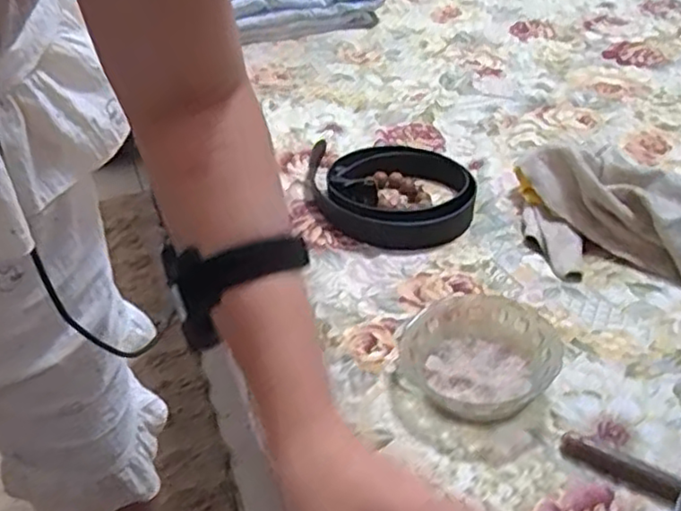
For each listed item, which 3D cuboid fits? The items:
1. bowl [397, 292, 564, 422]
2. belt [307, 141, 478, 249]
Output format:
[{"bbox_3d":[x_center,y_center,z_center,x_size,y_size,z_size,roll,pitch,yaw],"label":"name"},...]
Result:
[{"bbox_3d":[0.116,0.087,0.582,0.117,0.037,0.125,-1,38,1],"label":"bowl"},{"bbox_3d":[0.059,-0.088,0.814,0.193,0.027,0.206,-5,38,-5],"label":"belt"}]

